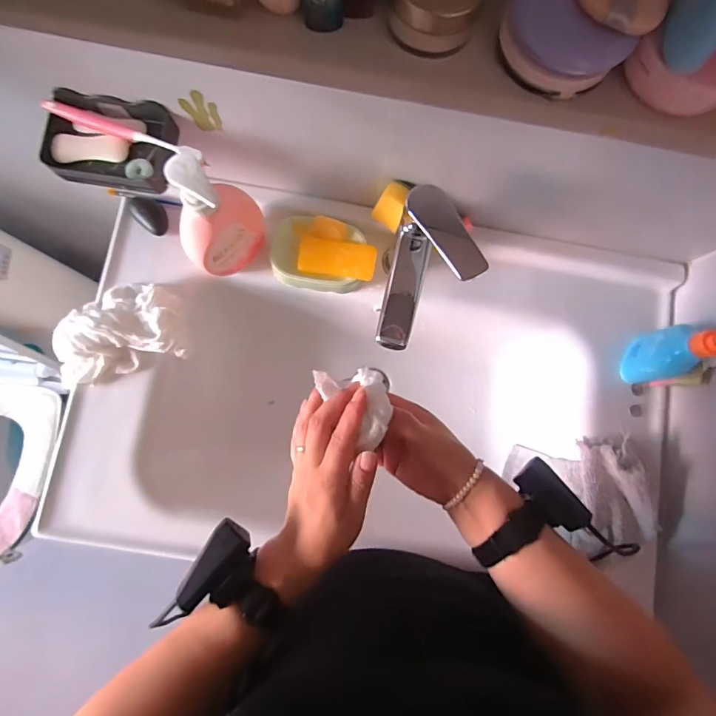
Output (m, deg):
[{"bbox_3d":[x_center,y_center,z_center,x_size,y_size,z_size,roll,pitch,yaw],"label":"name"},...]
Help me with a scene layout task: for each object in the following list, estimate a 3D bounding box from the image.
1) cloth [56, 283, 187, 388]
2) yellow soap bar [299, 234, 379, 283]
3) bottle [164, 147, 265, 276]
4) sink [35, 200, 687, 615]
[{"bbox_3d":[-0.321,-0.037,0.552,0.171,0.049,0.117,-20,82,-6],"label":"cloth"},{"bbox_3d":[-0.030,-0.134,0.565,0.106,0.018,0.050,13,80,-1],"label":"yellow soap bar"},{"bbox_3d":[-0.159,-0.153,0.483,0.102,0.197,0.054,-27,83,-7],"label":"bottle"},{"bbox_3d":[0.033,0.052,0.650,0.819,0.170,0.478,6,81,-2],"label":"sink"}]

